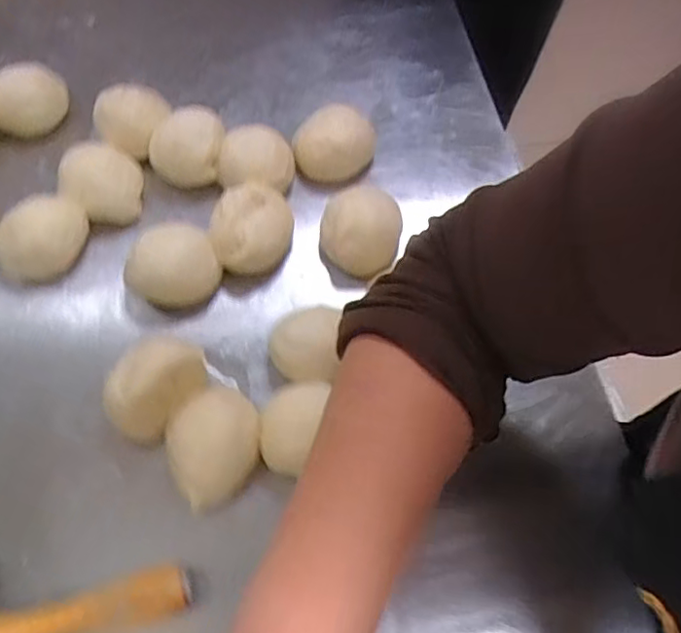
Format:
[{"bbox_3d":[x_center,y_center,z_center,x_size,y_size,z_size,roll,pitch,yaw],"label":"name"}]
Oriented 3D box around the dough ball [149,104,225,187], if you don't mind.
[{"bbox_3d":[-0.126,-0.138,0.499,0.061,0.040,0.050,-15,64,-9],"label":"dough ball"}]

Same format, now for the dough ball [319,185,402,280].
[{"bbox_3d":[0.015,-0.066,0.473,0.060,0.056,0.065,0,62,-1],"label":"dough ball"}]

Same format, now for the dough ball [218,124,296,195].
[{"bbox_3d":[-0.068,-0.128,0.500,0.060,0.034,0.048,17,63,8],"label":"dough ball"}]

